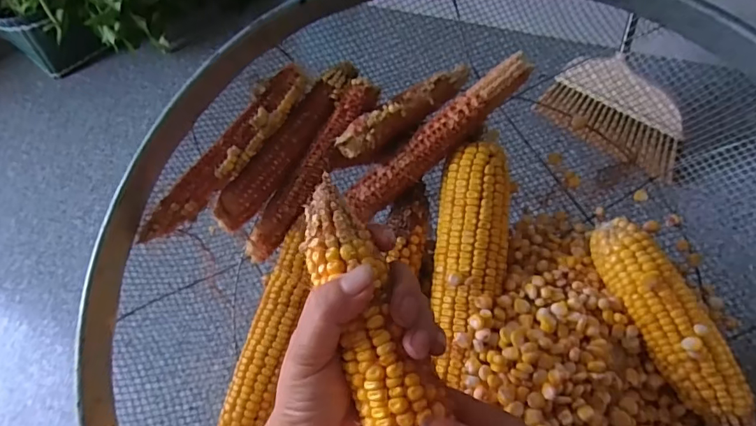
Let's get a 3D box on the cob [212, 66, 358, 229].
[{"bbox_3d":[-0.073,-0.056,0.388,0.027,0.020,0.164,36,87,26],"label":"cob"}]

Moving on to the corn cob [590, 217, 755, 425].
[{"bbox_3d":[0.201,0.077,0.322,0.040,0.036,0.160,-22,72,-11],"label":"corn cob"}]

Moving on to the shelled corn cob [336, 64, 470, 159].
[{"bbox_3d":[0.025,-0.084,0.386,0.133,0.023,0.024,-39,54,-16],"label":"shelled corn cob"}]

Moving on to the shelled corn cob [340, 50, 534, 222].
[{"bbox_3d":[0.047,-0.057,0.375,0.171,0.023,0.025,-41,57,10],"label":"shelled corn cob"}]

